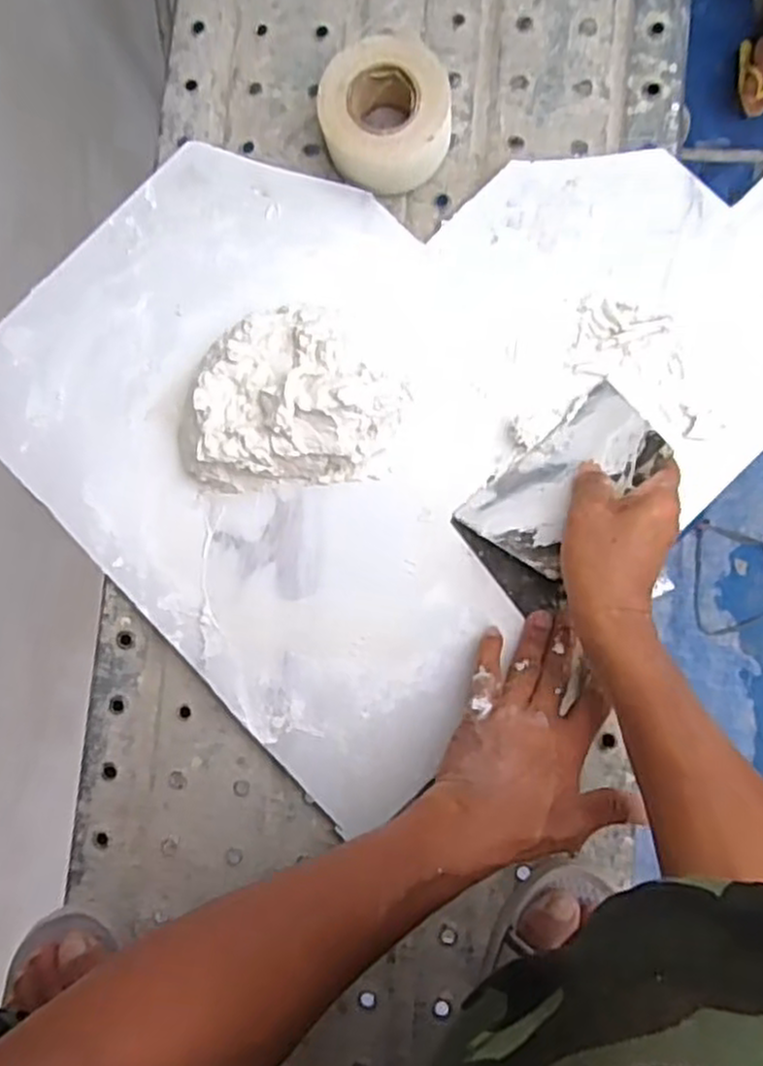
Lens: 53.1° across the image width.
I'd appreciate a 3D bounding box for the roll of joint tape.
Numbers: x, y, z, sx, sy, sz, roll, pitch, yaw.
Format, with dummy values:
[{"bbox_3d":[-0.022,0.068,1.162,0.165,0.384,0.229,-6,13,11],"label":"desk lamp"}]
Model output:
[{"bbox_3d":[0.005,-0.324,0.601,0.098,0.064,0.094,0,85,5],"label":"roll of joint tape"}]

